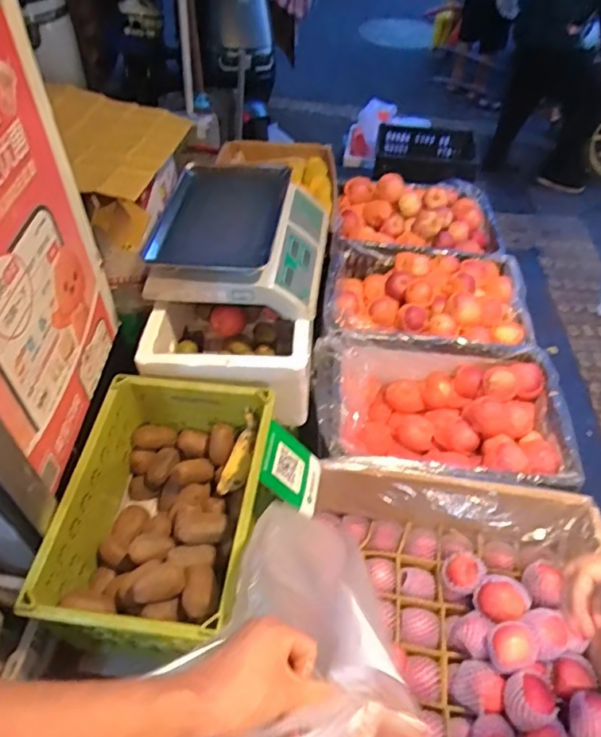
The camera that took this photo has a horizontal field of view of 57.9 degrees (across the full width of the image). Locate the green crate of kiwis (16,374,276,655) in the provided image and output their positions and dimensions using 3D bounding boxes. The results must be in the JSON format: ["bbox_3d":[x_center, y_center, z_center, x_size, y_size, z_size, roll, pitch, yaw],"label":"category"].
[{"bbox_3d":[-0.214,0.240,0.921,0.295,0.220,0.425,5,49,4],"label":"green crate of kiwis"}]

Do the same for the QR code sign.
[{"bbox_3d":[-0.015,0.177,0.952,0.011,0.160,0.121,-17,46,31],"label":"QR code sign"}]

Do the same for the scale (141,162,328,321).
[{"bbox_3d":[-0.115,-0.278,1.115,0.323,0.109,0.350,7,49,6],"label":"scale"}]

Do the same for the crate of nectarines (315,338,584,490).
[{"bbox_3d":[0.301,0.125,1.229,0.527,0.210,0.356,4,48,3],"label":"crate of nectarines"}]

